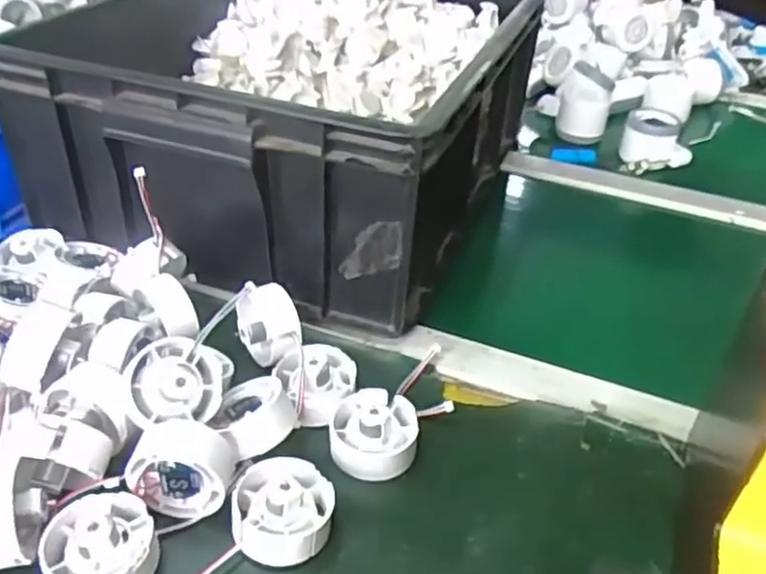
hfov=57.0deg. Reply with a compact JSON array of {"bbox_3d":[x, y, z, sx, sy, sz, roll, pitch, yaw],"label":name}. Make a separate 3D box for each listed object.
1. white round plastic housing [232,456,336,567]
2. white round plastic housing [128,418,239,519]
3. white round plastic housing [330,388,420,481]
[{"bbox_3d":[-0.055,0.125,0.395,0.053,0.033,0.057,2,36,-1],"label":"white round plastic housing"},{"bbox_3d":[-0.112,0.102,0.397,0.053,0.051,0.031,5,36,4],"label":"white round plastic housing"},{"bbox_3d":[-0.006,0.092,0.445,0.054,0.031,0.059,2,36,-1],"label":"white round plastic housing"}]

